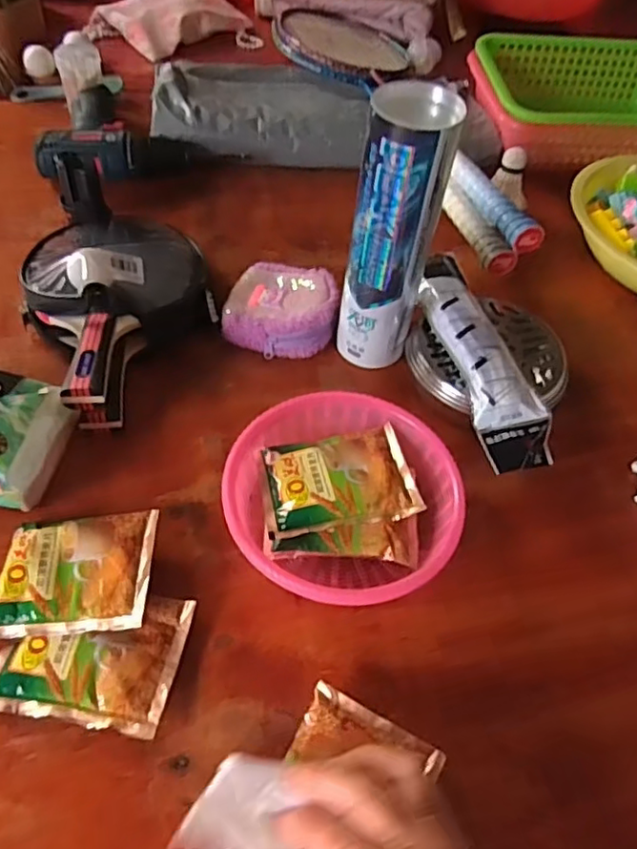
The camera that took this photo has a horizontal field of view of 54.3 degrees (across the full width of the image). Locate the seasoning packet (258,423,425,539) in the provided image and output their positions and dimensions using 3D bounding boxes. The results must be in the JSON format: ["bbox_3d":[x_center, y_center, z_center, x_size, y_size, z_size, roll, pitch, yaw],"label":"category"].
[{"bbox_3d":[0.015,0.040,0.465,0.109,0.011,0.081,-7,53,-10],"label":"seasoning packet"}]

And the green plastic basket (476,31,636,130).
[{"bbox_3d":[0.360,-0.433,0.842,0.301,0.092,0.206,3,52,-2],"label":"green plastic basket"}]

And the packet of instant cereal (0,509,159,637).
[{"bbox_3d":[-0.170,0.100,0.423,0.109,0.009,0.081,-4,59,-1],"label":"packet of instant cereal"}]

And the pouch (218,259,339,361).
[{"bbox_3d":[-0.035,-0.112,0.601,0.103,0.044,0.101,9,52,2],"label":"pouch"}]

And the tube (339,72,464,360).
[{"bbox_3d":[0.061,-0.150,0.510,0.065,0.221,0.066,22,54,12],"label":"tube"}]

